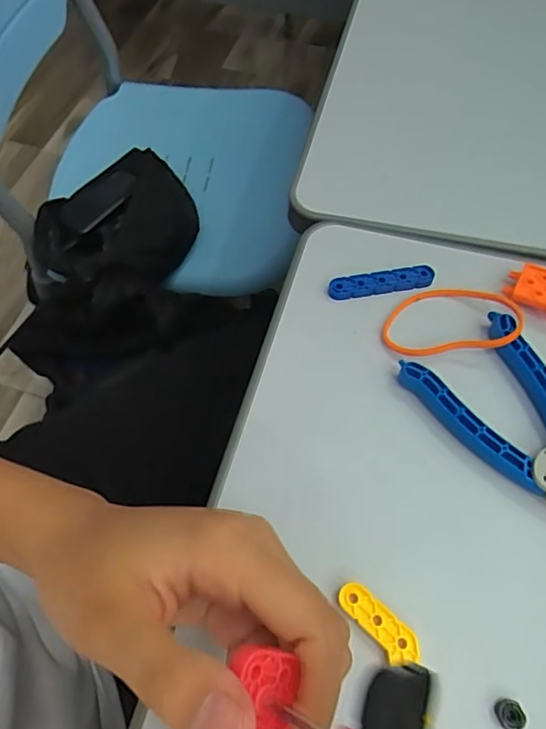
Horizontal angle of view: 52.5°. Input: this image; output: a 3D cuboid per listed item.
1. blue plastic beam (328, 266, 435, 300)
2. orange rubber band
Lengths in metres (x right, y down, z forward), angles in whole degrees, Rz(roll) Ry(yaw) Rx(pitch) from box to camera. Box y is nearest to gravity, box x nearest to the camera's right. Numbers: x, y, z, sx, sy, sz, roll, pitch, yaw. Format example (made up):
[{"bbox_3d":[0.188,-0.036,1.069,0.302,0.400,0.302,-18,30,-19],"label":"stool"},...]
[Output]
[{"bbox_3d":[0.064,-0.048,0.324,0.061,0.006,0.013,-9,60,-3],"label":"blue plastic beam"},{"bbox_3d":[0.098,-0.026,0.308,0.074,0.005,0.049,-6,48,7],"label":"orange rubber band"}]

